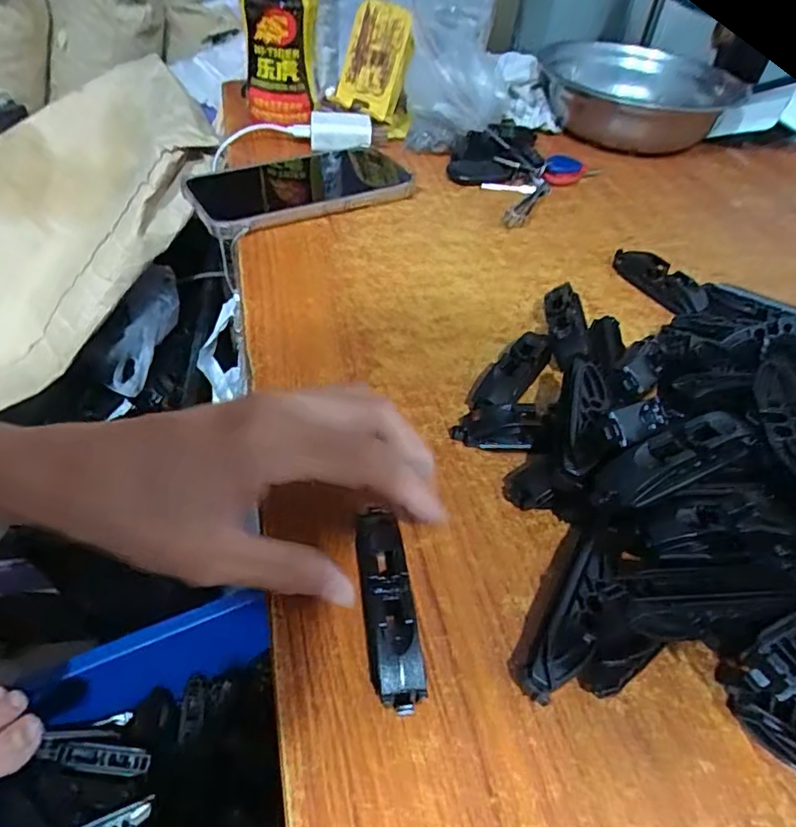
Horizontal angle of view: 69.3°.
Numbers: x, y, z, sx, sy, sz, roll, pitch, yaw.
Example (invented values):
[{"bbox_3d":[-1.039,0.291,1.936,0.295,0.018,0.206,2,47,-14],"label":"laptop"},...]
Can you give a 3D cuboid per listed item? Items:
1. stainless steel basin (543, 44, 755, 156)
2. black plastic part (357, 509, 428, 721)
[{"bbox_3d":[0.231,-0.316,0.580,0.168,0.055,0.167,3,45,-3],"label":"stainless steel basin"},{"bbox_3d":[-0.005,0.071,0.216,0.017,0.018,0.073,-4,46,-9],"label":"black plastic part"}]

